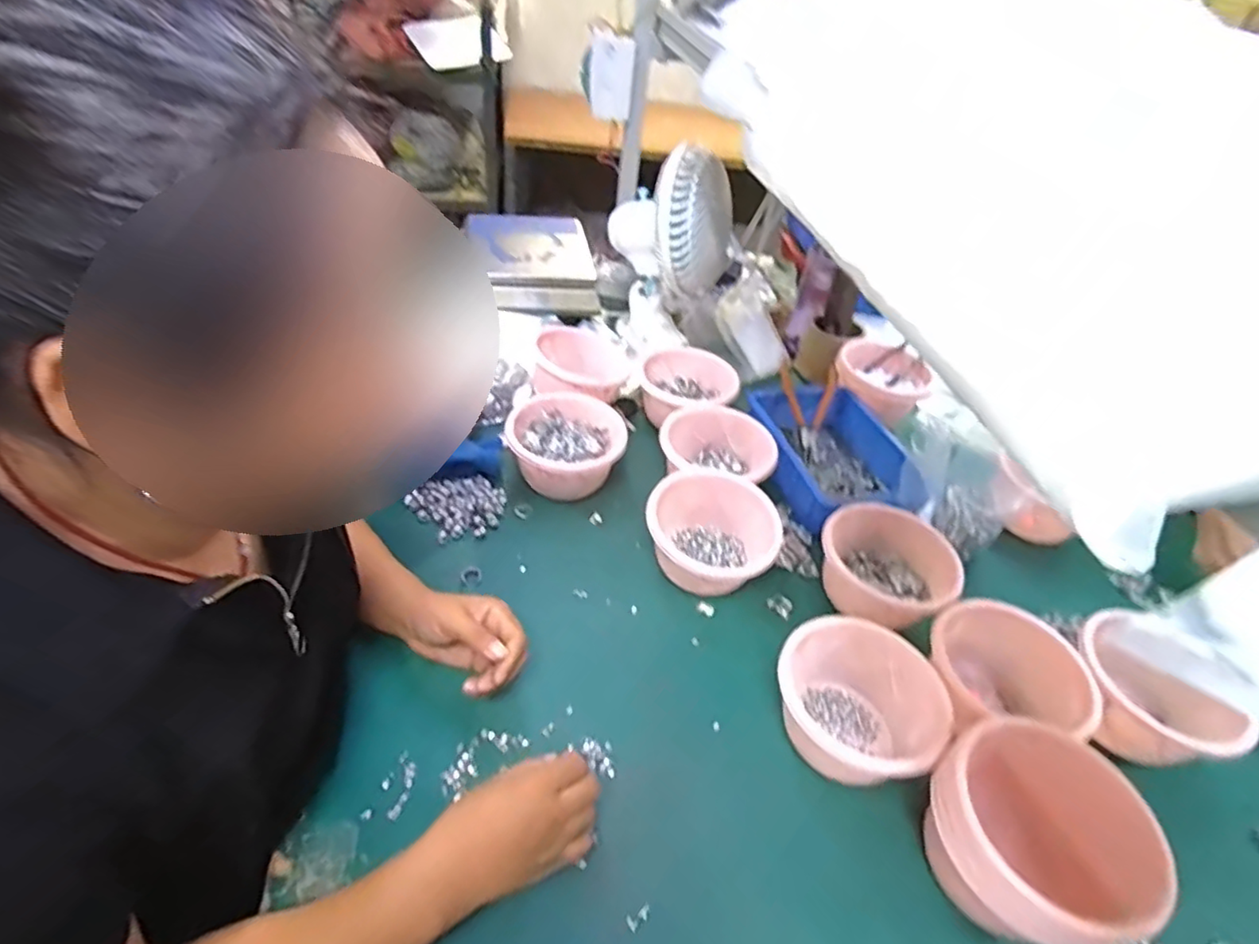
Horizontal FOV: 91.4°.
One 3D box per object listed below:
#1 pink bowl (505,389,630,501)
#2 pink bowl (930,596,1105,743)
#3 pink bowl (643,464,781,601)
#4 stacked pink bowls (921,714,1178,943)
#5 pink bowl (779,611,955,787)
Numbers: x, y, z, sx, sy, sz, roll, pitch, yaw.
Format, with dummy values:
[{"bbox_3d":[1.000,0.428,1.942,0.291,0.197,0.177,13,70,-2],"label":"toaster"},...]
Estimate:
[{"bbox_3d":[-0.081,-0.039,0.819,0.152,0.061,0.144,4,43,-4],"label":"pink bowl"},{"bbox_3d":[0.362,0.209,0.623,0.136,0.111,0.136,4,43,-4],"label":"pink bowl"},{"bbox_3d":[0.094,0.073,0.721,0.148,0.077,0.127,13,43,5],"label":"pink bowl"},{"bbox_3d":[0.318,0.296,0.499,0.164,0.115,0.145,-14,47,-23],"label":"stacked pink bowls"},{"bbox_3d":[0.208,0.220,0.580,0.132,0.085,0.147,-28,54,-33],"label":"pink bowl"}]

